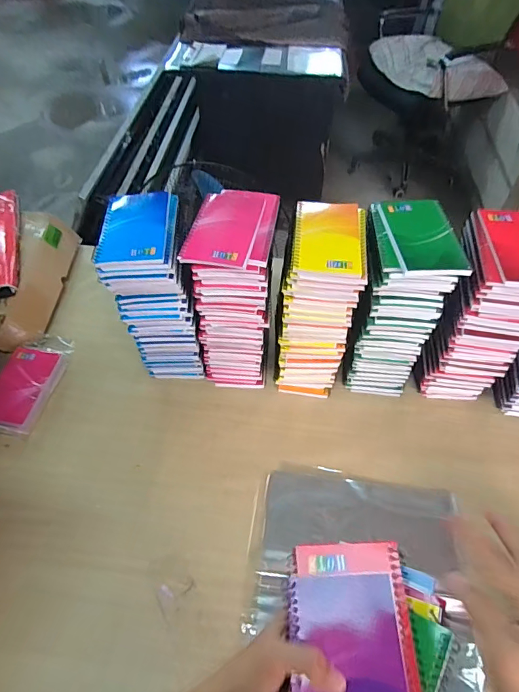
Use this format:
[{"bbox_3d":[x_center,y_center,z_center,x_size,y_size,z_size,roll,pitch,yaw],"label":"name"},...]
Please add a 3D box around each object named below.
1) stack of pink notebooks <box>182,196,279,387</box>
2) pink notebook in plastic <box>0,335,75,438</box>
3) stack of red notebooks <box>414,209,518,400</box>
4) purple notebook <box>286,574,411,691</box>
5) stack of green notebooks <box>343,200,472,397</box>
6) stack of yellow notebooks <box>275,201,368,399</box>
[{"bbox_3d":[-0.034,-0.071,0.639,0.102,0.273,0.144,5,54,3],"label":"stack of pink notebooks"},{"bbox_3d":[-0.375,0.055,0.685,0.098,0.025,0.174,11,54,8],"label":"pink notebook in plastic"},{"bbox_3d":[0.315,-0.038,0.631,0.106,0.282,0.134,9,54,7],"label":"stack of red notebooks"},{"bbox_3d":[0.062,0.234,0.299,0.080,0.004,0.128,-9,59,13],"label":"purple notebook"},{"bbox_3d":[0.197,-0.057,0.644,0.104,0.275,0.138,3,54,2],"label":"stack of green notebooks"},{"bbox_3d":[0.085,-0.056,0.633,0.090,0.262,0.139,8,54,5],"label":"stack of yellow notebooks"}]

